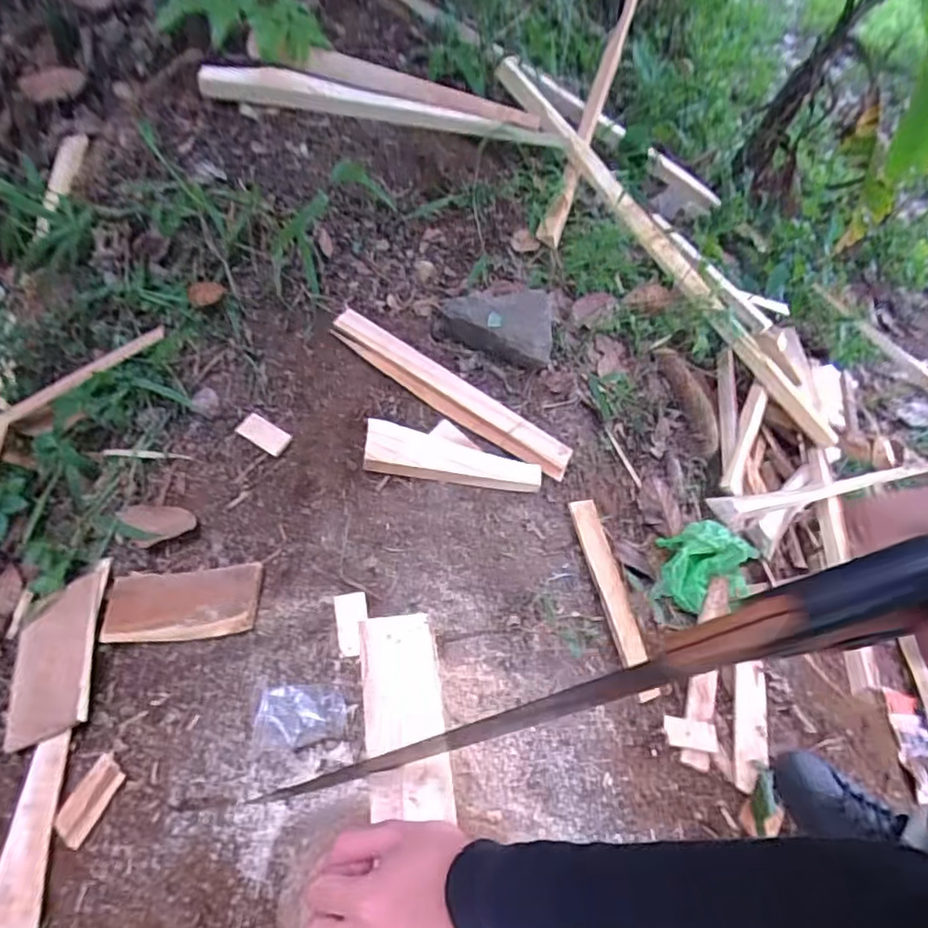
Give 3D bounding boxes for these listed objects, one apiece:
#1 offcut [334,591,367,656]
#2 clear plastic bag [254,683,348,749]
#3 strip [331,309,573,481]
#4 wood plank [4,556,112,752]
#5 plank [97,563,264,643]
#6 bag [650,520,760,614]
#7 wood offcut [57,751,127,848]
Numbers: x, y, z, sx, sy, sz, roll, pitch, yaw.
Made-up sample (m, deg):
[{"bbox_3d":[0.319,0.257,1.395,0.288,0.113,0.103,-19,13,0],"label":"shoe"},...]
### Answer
[{"bbox_3d":[-0.129,0.185,0.690,0.036,0.015,0.071,-7,52,-11],"label":"offcut"},{"bbox_3d":[-0.169,0.263,0.625,0.088,0.034,0.065,0,51,-5],"label":"clear plastic bag"},{"bbox_3d":[-0.021,-0.102,0.879,0.395,0.022,0.060,33,55,3],"label":"strip"},{"bbox_3d":[-0.488,0.224,0.711,0.119,0.014,0.202,-27,51,6],"label":"wood plank"},{"bbox_3d":[-0.341,0.167,0.714,0.193,0.020,0.086,-6,51,9],"label":"plank"},{"bbox_3d":[0.381,0.166,0.950,0.184,0.087,0.120,4,51,-2],"label":"bag"},{"bbox_3d":[-0.371,0.333,0.593,0.037,0.010,0.075,20,52,10],"label":"wood offcut"}]

